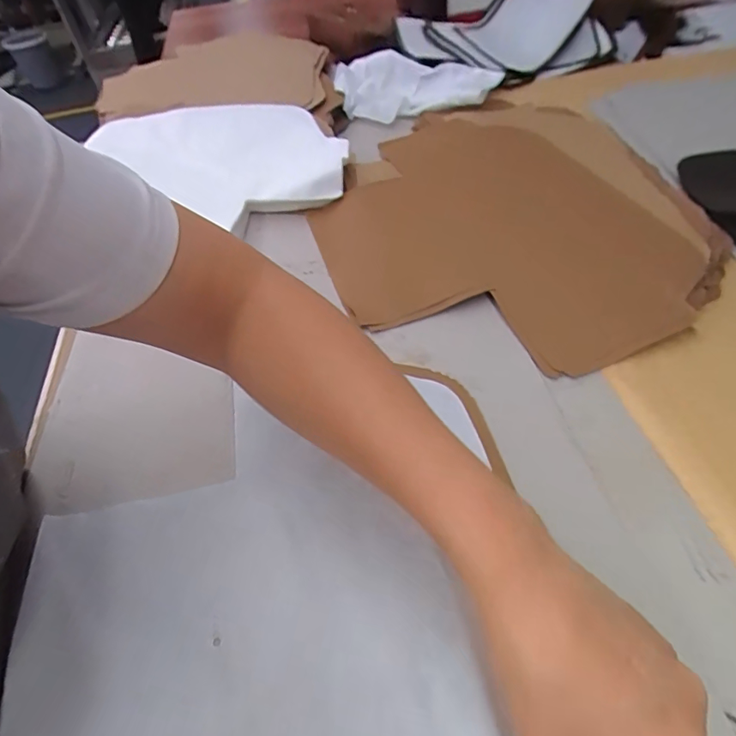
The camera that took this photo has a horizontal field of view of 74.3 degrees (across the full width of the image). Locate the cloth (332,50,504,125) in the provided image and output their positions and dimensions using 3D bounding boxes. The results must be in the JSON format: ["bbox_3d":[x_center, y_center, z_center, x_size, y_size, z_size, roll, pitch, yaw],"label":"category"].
[{"bbox_3d":[0.064,-0.432,0.748,0.263,0.048,0.110,10,52,16],"label":"cloth"}]

